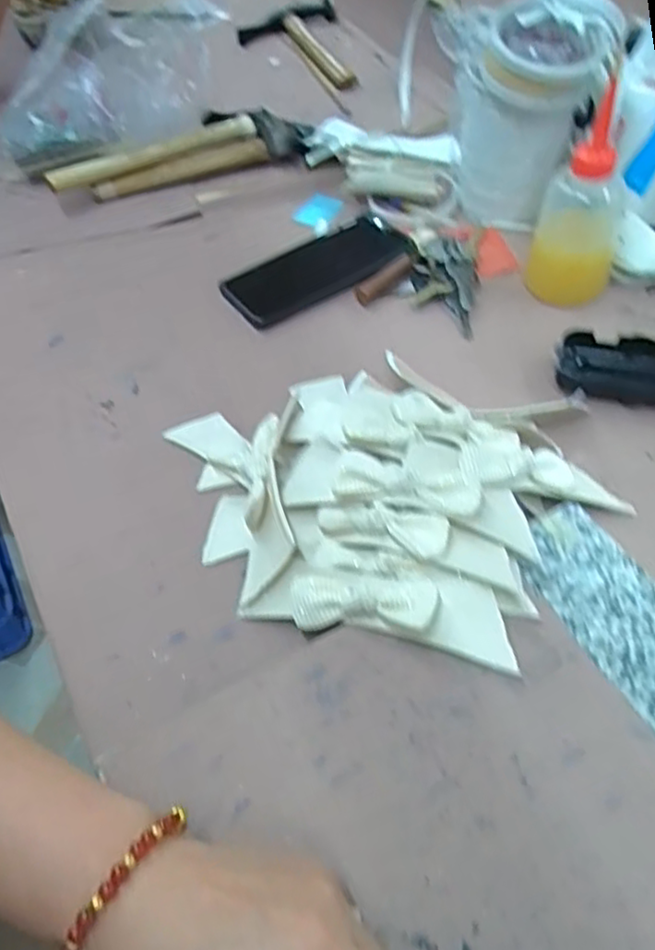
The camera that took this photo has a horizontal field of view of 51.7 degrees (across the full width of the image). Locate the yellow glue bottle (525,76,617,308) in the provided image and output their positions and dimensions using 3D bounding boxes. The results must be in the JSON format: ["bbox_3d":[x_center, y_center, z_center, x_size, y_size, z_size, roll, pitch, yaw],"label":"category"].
[{"bbox_3d":[0.197,-0.203,0.519,0.051,0.134,0.055,-34,58,-22],"label":"yellow glue bottle"}]

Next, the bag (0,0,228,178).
[{"bbox_3d":[-0.220,-0.400,0.711,0.136,0.112,0.235,32,60,24],"label":"bag"}]

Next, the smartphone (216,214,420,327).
[{"bbox_3d":[-0.009,-0.182,0.591,0.163,0.012,0.083,-29,56,-19],"label":"smartphone"}]

